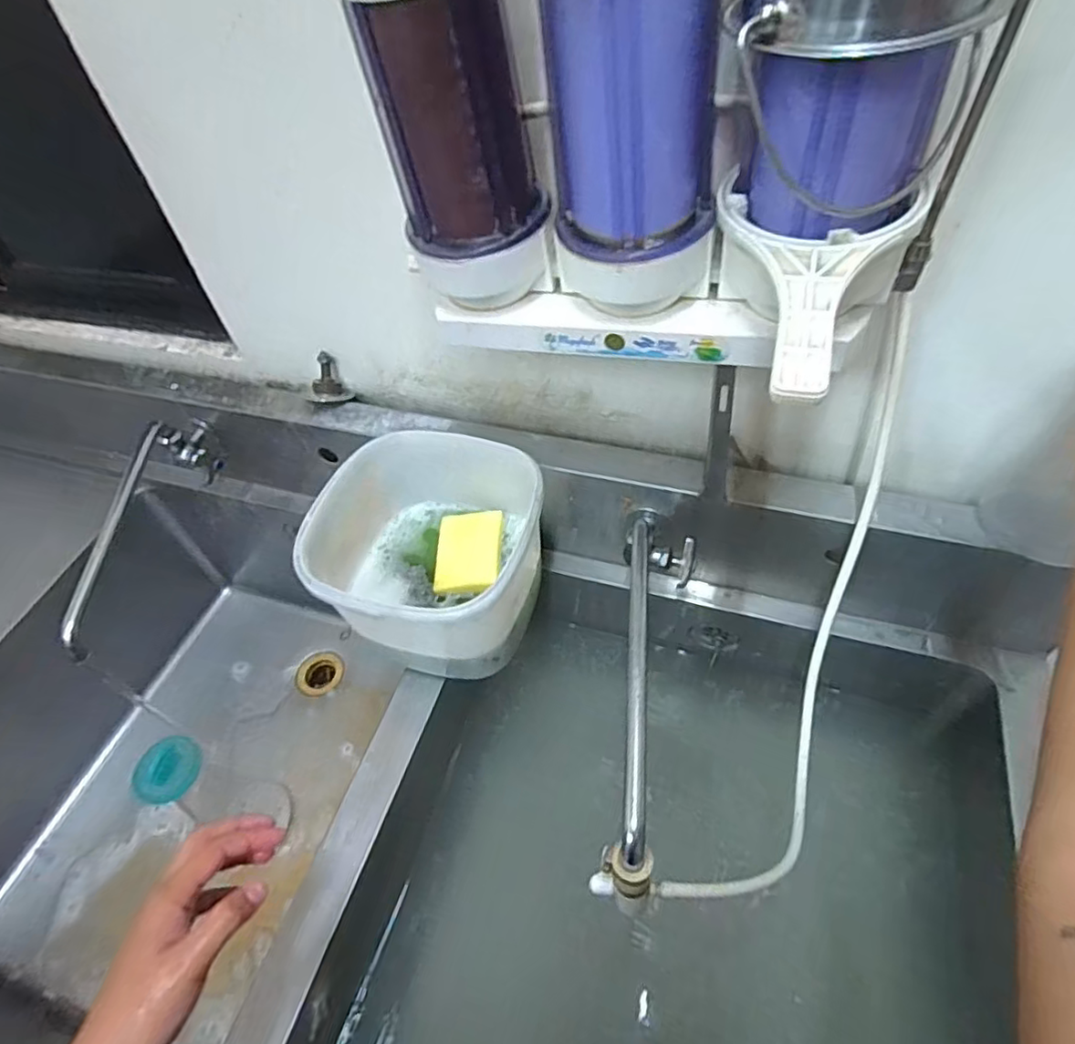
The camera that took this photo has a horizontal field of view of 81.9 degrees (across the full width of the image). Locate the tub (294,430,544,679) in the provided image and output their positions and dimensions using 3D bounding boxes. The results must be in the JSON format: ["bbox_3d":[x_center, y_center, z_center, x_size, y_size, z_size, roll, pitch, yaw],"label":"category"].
[{"bbox_3d":[-0.108,0.033,0.681,0.227,0.158,0.239,4,51,10],"label":"tub"}]

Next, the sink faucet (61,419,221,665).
[{"bbox_3d":[-0.431,-0.008,0.701,0.057,0.087,0.346,-5,50,2],"label":"sink faucet"}]

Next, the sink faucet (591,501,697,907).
[{"bbox_3d":[0.092,0.120,0.533,0.060,0.081,0.361,9,52,13],"label":"sink faucet"}]

